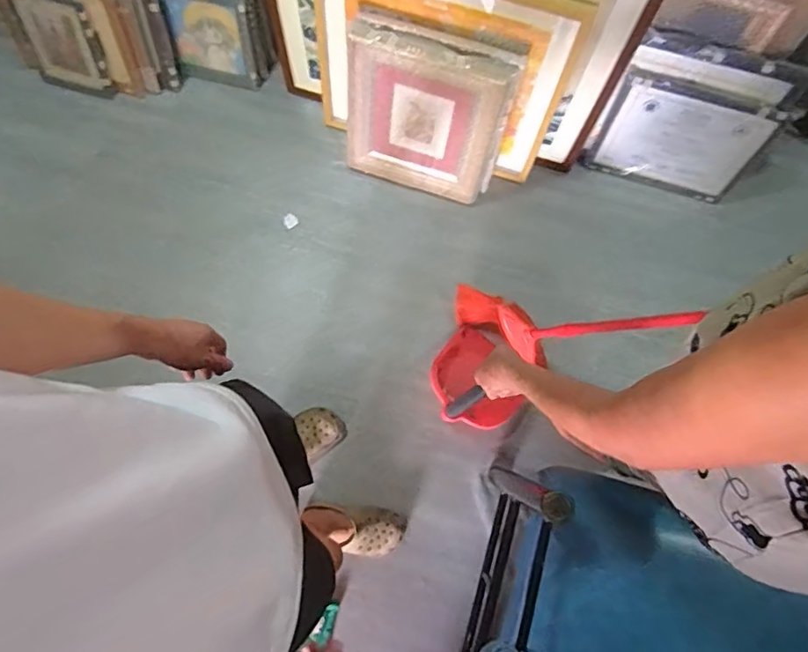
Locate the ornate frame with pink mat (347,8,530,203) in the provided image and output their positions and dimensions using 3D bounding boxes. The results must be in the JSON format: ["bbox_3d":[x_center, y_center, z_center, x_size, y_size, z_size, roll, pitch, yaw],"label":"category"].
[{"bbox_3d":[0.056,-0.509,1.305,0.374,0.394,0.093,16,60,1],"label":"ornate frame with pink mat"}]

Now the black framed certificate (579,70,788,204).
[{"bbox_3d":[0.682,-0.456,1.361,0.375,0.267,0.032,20,52,2],"label":"black framed certificate"}]

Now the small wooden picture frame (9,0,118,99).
[{"bbox_3d":[-0.897,-0.731,1.419,0.226,0.258,0.028,12,52,7],"label":"small wooden picture frame"}]

